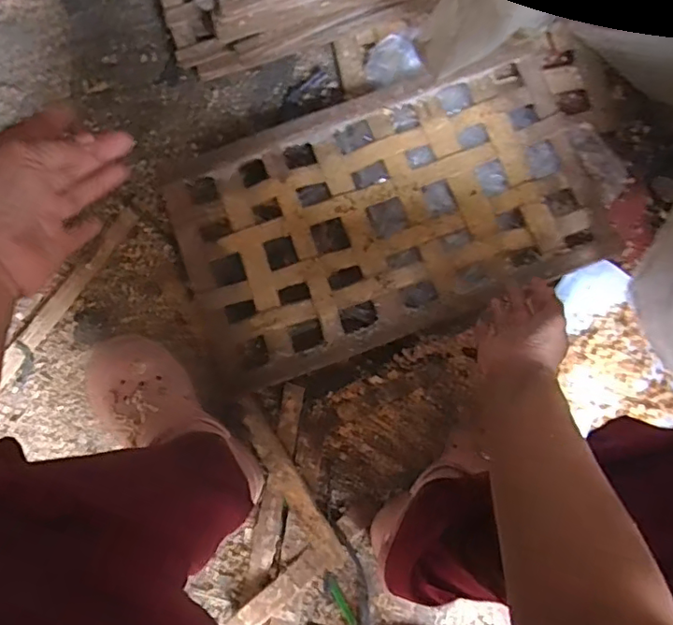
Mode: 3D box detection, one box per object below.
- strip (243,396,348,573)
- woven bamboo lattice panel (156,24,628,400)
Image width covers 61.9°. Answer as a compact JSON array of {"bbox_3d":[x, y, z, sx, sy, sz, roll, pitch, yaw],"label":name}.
[{"bbox_3d":[-0.057,0.212,0.694,0.033,0.009,0.225,-31,81,-5],"label":"strip"},{"bbox_3d":[0.079,-0.130,0.749,0.600,0.044,0.346,-19,80,-3],"label":"woven bamboo lattice panel"}]

